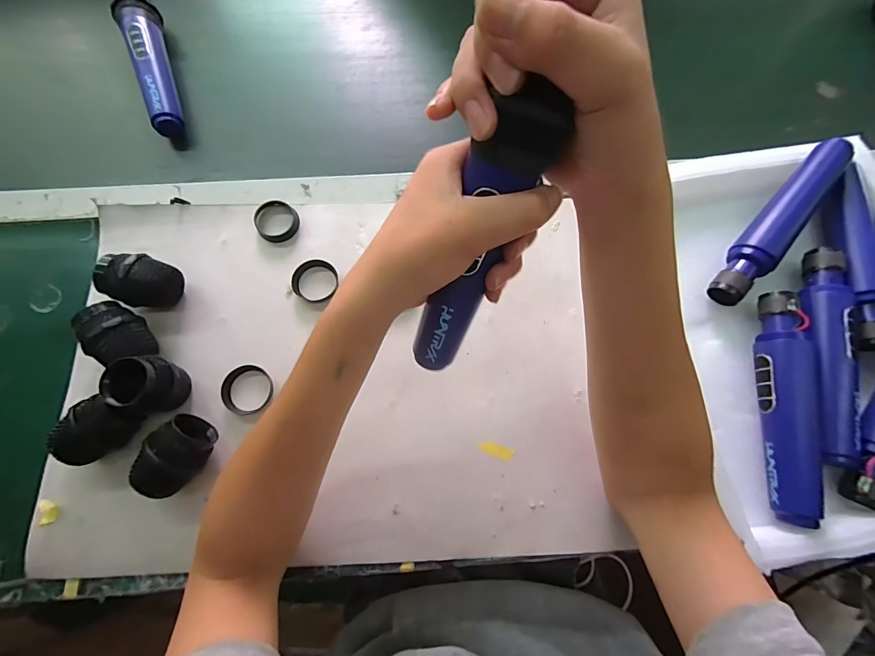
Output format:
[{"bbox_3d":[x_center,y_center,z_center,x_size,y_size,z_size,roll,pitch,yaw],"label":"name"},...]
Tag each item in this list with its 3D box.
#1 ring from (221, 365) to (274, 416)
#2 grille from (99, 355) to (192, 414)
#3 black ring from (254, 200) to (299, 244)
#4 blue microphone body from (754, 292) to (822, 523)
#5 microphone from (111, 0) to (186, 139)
[{"bbox_3d":[-0.175,0.056,0.351,0.043,0.007,0.043,0,73,-1],"label":"ring"},{"bbox_3d":[-0.245,0.048,0.322,0.045,0.058,0.042,0,73,-1],"label":"grille"},{"bbox_3d":[-0.165,-0.111,0.396,0.042,0.011,0.044,0,73,-1],"label":"black ring"},{"bbox_3d":[0.292,0.060,0.318,0.030,0.032,0.187,8,73,1],"label":"blue microphone body"},{"bbox_3d":[-0.331,-0.314,0.444,0.044,0.045,0.197,-24,75,-8],"label":"microphone"}]

